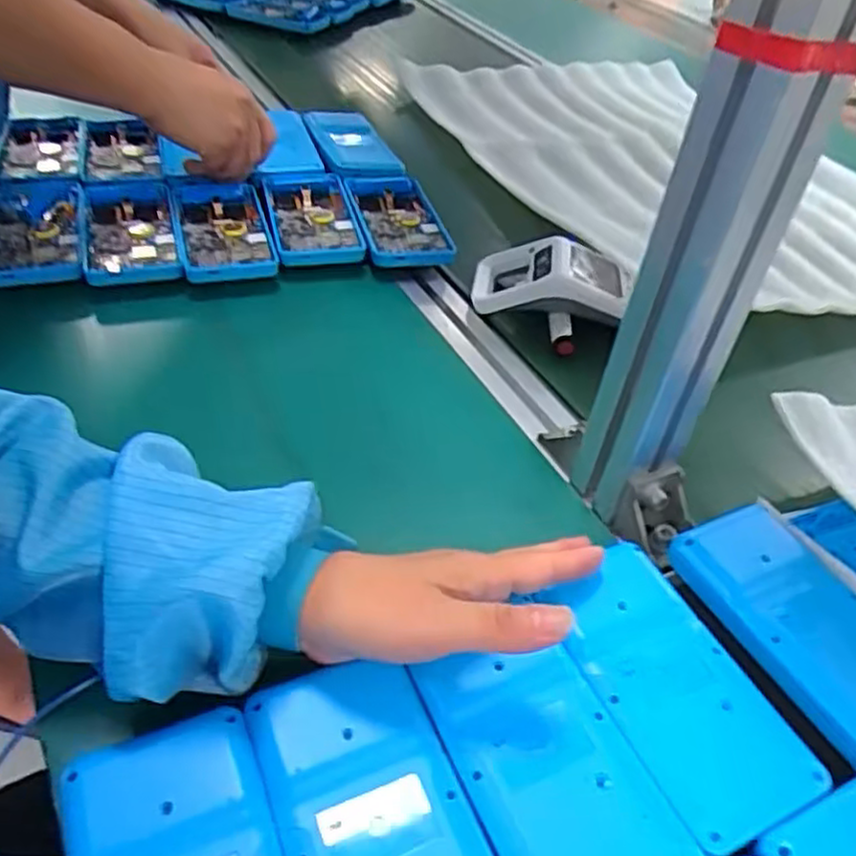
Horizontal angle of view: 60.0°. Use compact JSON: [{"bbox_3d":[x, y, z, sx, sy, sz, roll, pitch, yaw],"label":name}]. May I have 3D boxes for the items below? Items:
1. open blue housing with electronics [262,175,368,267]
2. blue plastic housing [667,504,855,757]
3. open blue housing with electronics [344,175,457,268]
[{"bbox_3d":[-0.103,-0.186,0.657,0.075,0.018,0.138,-6,44,-15],"label":"open blue housing with electronics"},{"bbox_3d":[0.189,0.096,0.365,0.070,0.014,0.135,-17,48,-25],"label":"blue plastic housing"},{"bbox_3d":[-0.028,-0.189,0.671,0.074,0.017,0.142,-6,44,-15],"label":"open blue housing with electronics"}]

